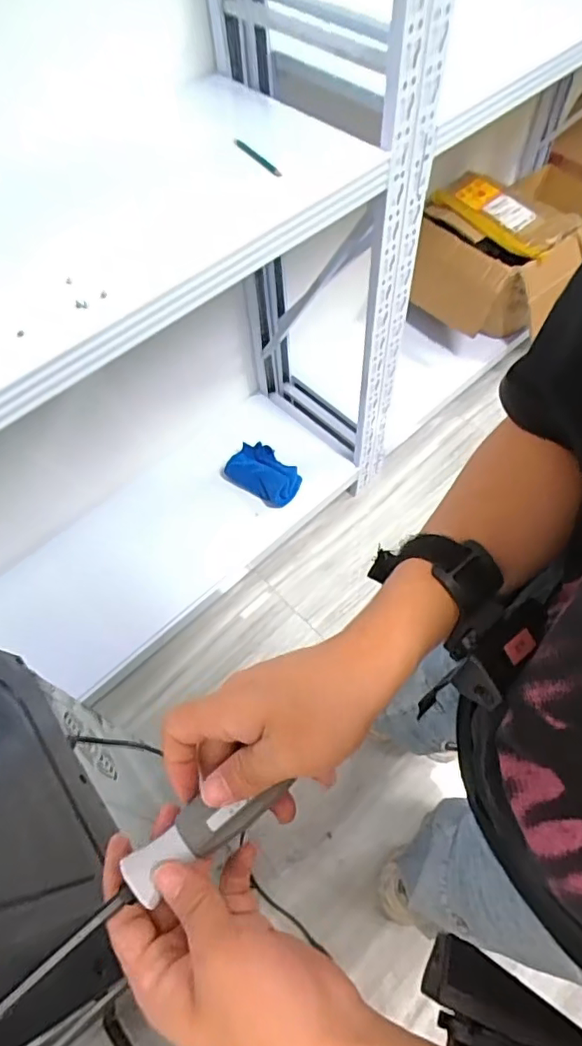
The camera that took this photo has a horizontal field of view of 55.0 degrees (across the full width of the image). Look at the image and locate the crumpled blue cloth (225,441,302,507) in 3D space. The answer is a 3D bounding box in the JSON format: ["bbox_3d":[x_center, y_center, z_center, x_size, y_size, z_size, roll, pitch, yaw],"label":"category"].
[{"bbox_3d":[-0.065,-0.131,1.428,0.189,0.066,0.132,30,66,19],"label":"crumpled blue cloth"}]

